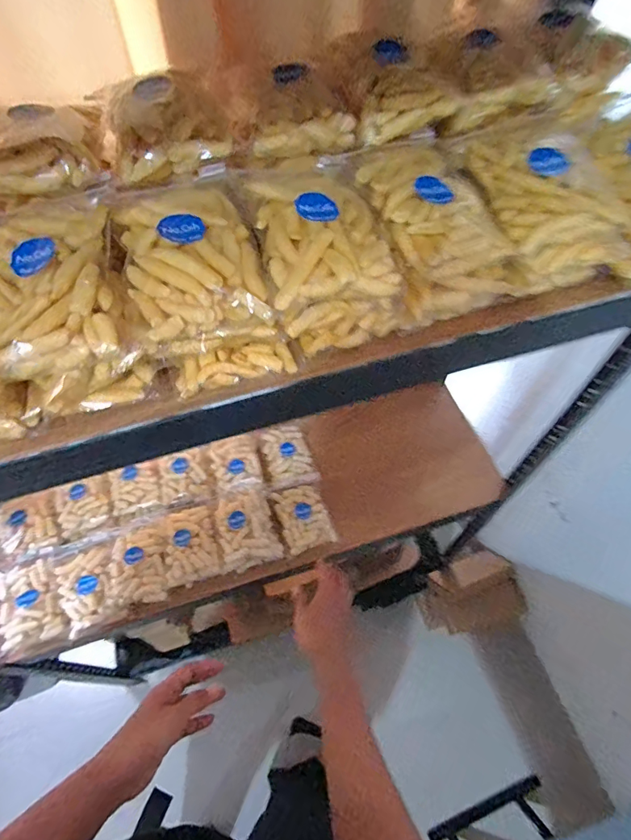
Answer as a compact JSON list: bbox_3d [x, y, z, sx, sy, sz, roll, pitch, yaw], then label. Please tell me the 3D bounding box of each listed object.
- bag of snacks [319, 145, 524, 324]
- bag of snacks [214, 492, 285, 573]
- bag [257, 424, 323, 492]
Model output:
[{"bbox_3d":[0.082,-0.145,0.348,0.094,0.069,0.125,-22,61,-12],"label":"bag of snacks"},{"bbox_3d":[-0.117,0.177,0.764,0.094,0.043,0.125,-19,61,-11],"label":"bag of snacks"},{"bbox_3d":[-0.052,0.069,0.858,0.086,0.035,0.129,-14,60,-8],"label":"bag"}]

